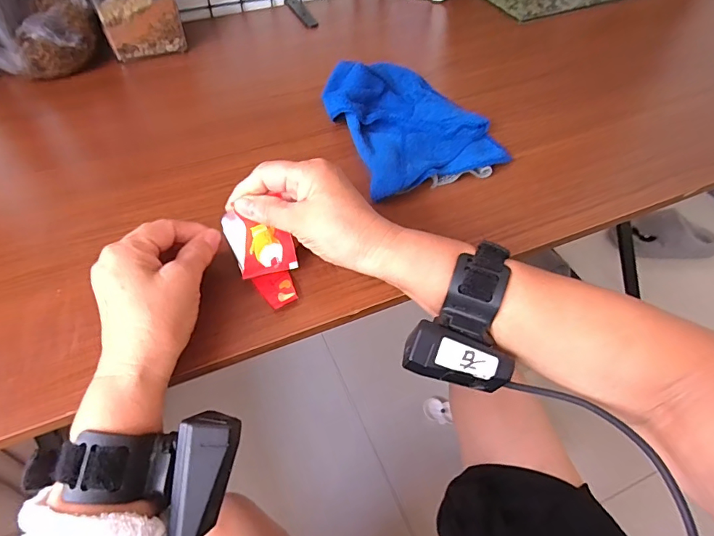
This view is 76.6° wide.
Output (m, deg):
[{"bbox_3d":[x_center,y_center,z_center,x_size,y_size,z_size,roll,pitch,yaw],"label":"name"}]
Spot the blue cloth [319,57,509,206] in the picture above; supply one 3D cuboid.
[{"bbox_3d":[0.056,-0.161,0.484,0.155,0.043,0.200,-16,52,-13],"label":"blue cloth"}]

